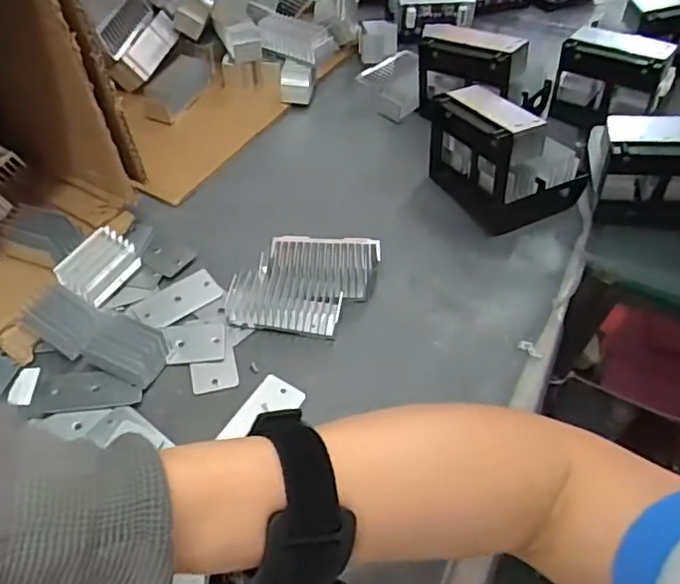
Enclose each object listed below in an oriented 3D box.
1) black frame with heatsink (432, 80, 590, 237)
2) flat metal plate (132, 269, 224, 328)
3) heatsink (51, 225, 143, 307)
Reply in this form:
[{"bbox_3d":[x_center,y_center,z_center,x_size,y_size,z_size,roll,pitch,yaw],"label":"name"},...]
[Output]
[{"bbox_3d":[0.162,-0.141,0.561,0.100,0.103,0.122,-22,56,-19],"label":"black frame with heatsink"},{"bbox_3d":[-0.138,0.006,0.497,0.070,0.004,0.039,-30,58,-23],"label":"flat metal plate"},{"bbox_3d":[-0.206,-0.021,0.494,0.045,0.025,0.062,42,58,-6],"label":"heatsink"}]

